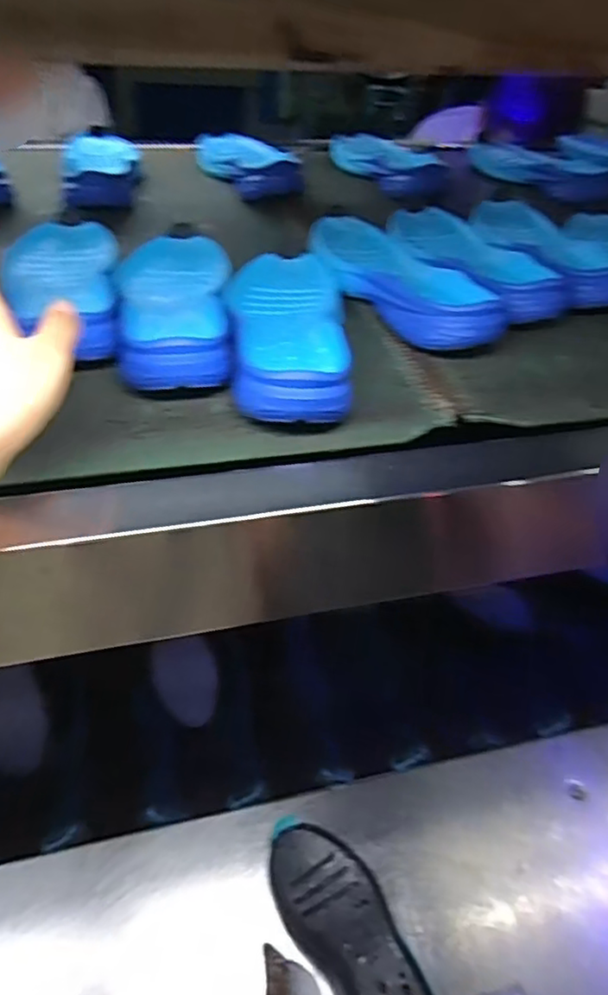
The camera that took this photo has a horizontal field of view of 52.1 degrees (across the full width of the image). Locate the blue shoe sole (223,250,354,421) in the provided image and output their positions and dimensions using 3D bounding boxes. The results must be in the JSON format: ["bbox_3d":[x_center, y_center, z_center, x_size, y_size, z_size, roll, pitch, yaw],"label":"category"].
[{"bbox_3d":[-0.012,-0.129,0.472,0.087,0.034,0.231,4,41,-4],"label":"blue shoe sole"}]

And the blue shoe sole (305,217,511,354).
[{"bbox_3d":[0.077,-0.192,0.549,0.095,0.034,0.238,-18,47,-26],"label":"blue shoe sole"}]

